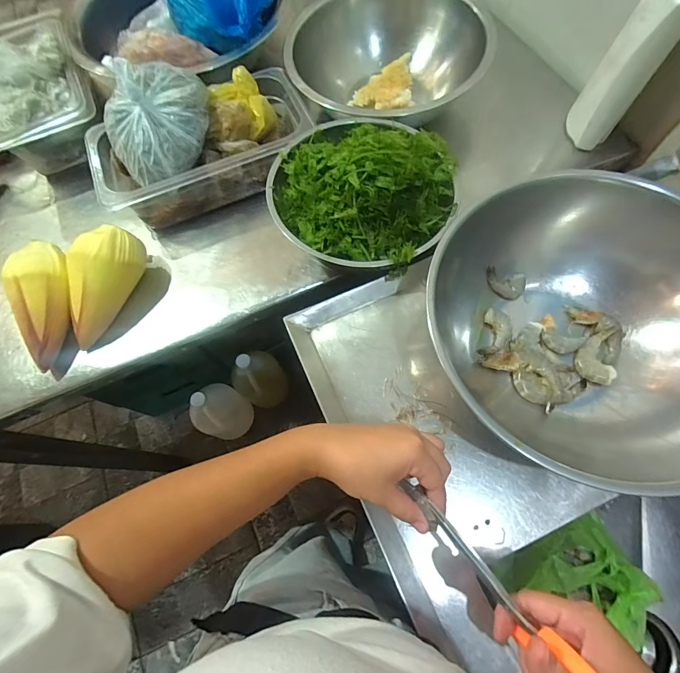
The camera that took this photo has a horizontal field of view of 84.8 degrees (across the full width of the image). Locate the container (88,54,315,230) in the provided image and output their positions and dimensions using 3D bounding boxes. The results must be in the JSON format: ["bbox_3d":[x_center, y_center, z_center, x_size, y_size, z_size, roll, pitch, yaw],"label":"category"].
[{"bbox_3d":[-0.210,-0.295,0.568,0.319,0.152,0.146,-24,69,-7],"label":"container"}]

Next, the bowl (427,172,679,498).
[{"bbox_3d":[0.235,0.005,0.377,0.310,0.118,0.262,28,72,13],"label":"bowl"}]

